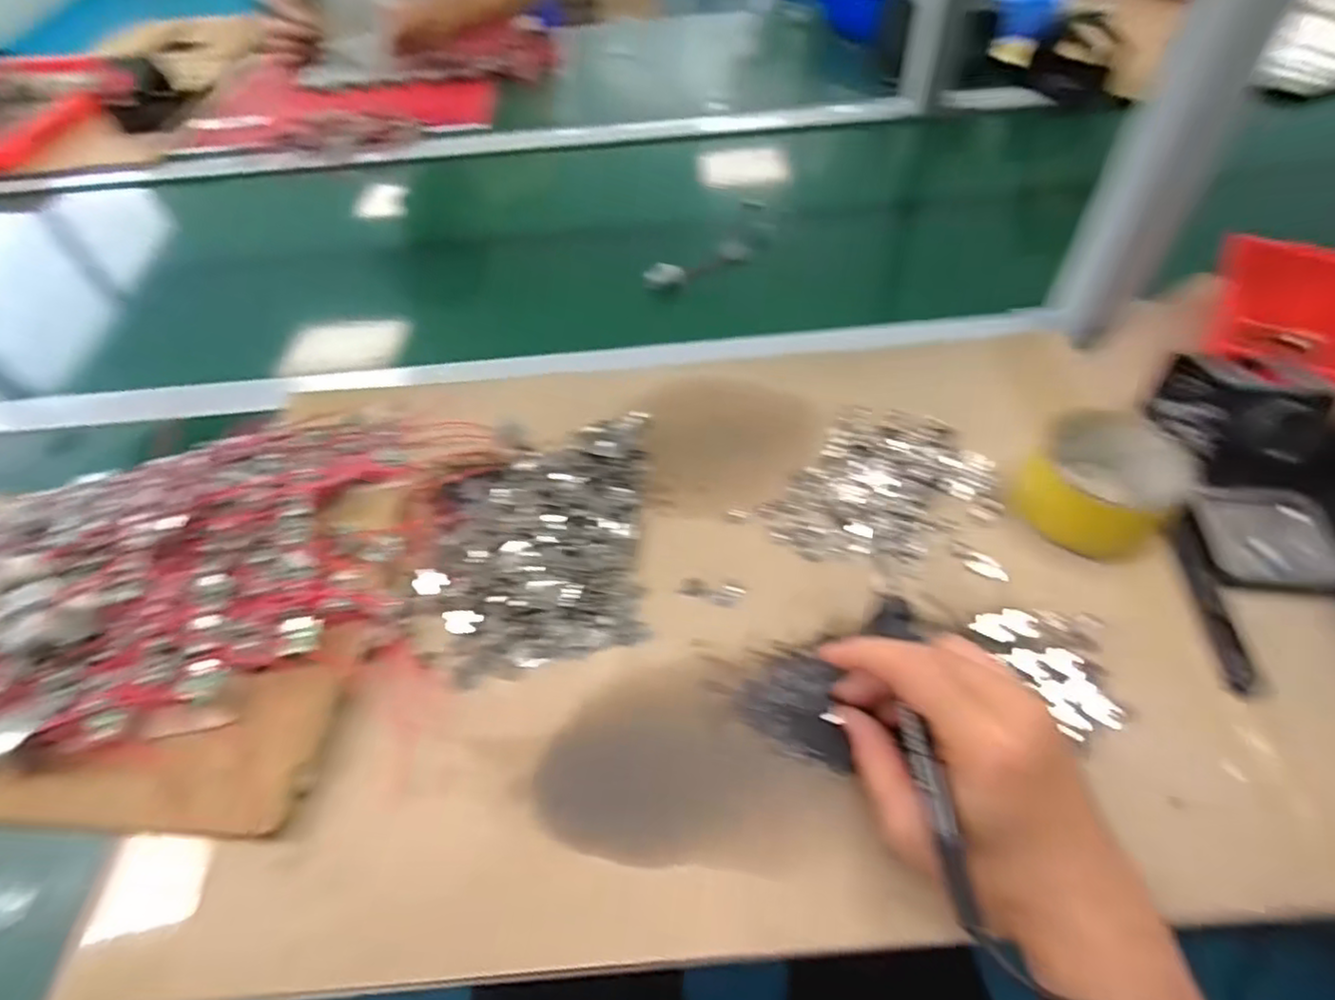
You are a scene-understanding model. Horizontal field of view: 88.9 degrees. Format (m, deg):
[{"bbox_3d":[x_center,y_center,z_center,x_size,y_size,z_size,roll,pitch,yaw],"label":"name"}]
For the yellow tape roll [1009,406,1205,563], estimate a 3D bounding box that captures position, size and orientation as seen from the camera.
[{"bbox_3d":[0.274,-0.012,0.428,0.078,0.041,0.081,-2,51,2],"label":"yellow tape roll"}]

